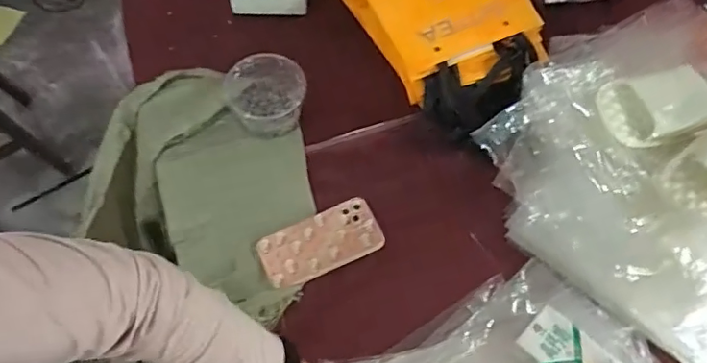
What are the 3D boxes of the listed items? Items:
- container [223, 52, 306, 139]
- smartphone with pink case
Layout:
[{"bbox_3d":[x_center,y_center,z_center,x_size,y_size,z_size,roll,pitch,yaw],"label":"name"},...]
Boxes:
[{"bbox_3d":[-0.129,-0.125,0.805,0.118,0.080,0.099,-11,62,-5],"label":"container"},{"bbox_3d":[-0.045,0.084,0.736,0.163,0.012,0.080,-22,64,-11],"label":"smartphone with pink case"}]

